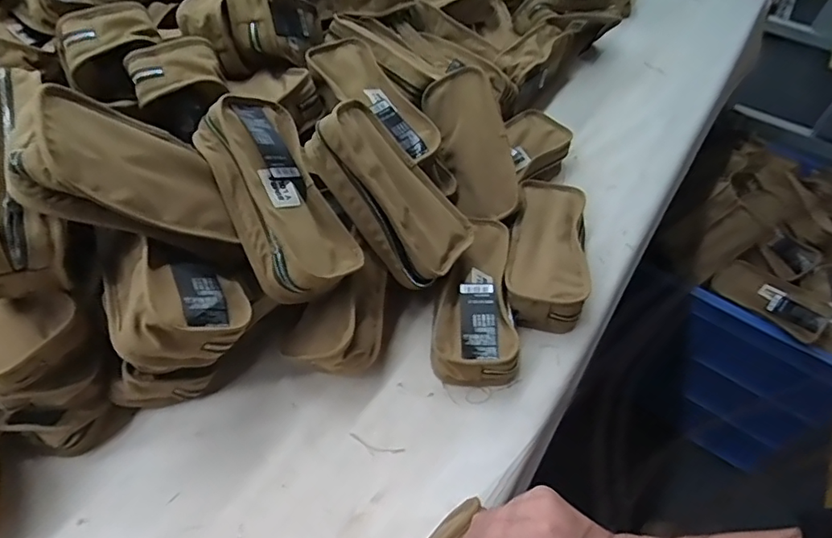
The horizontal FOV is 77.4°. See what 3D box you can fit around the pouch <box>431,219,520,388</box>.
[{"bbox_3d":[0.067,0.031,0.557,0.087,0.056,0.196,8,51,2],"label":"pouch"}]

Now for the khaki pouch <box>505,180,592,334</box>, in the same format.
[{"bbox_3d":[0.151,-0.023,0.598,0.085,0.045,0.188,11,51,5],"label":"khaki pouch"}]

